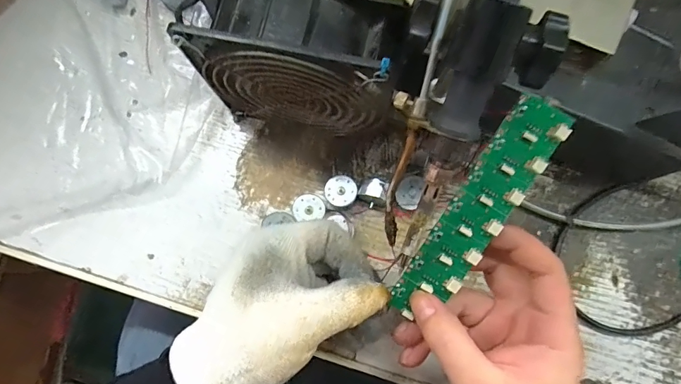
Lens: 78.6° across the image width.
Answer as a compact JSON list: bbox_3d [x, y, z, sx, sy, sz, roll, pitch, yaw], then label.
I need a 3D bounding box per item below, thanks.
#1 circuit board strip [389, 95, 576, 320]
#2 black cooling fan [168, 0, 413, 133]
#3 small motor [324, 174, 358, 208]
[{"bbox_3d":[0.074,0.012,0.229,0.030,0.006,0.136,34,102,7],"label":"circuit board strip"},{"bbox_3d":[-0.025,-0.074,0.266,0.123,0.120,0.050,15,81,4],"label":"black cooling fan"},{"bbox_3d":[0.000,0.000,0.308,0.023,0.014,0.022,0,79,1],"label":"small motor"}]

